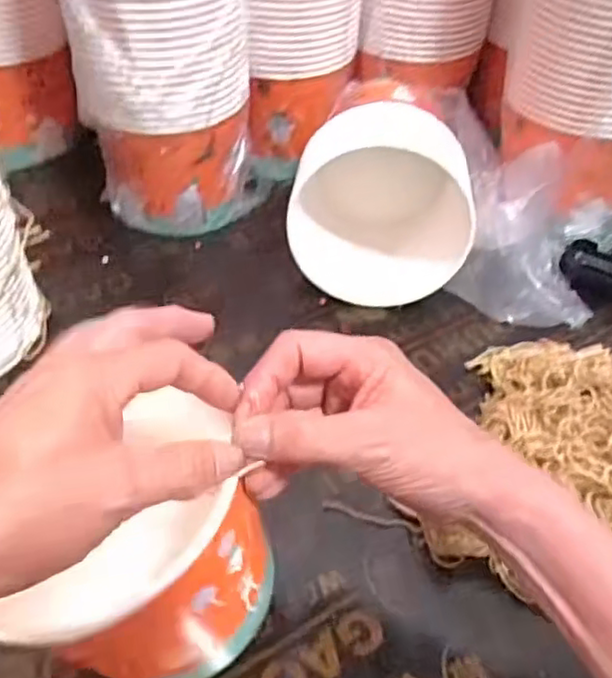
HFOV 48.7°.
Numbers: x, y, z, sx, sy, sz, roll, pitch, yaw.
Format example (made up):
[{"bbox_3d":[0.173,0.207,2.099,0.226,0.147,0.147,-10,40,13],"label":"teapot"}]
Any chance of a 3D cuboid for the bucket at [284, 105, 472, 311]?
[{"bbox_3d":[0.067,-0.136,0.649,0.162,0.140,0.154,0,45,0],"label":"bucket"}]

